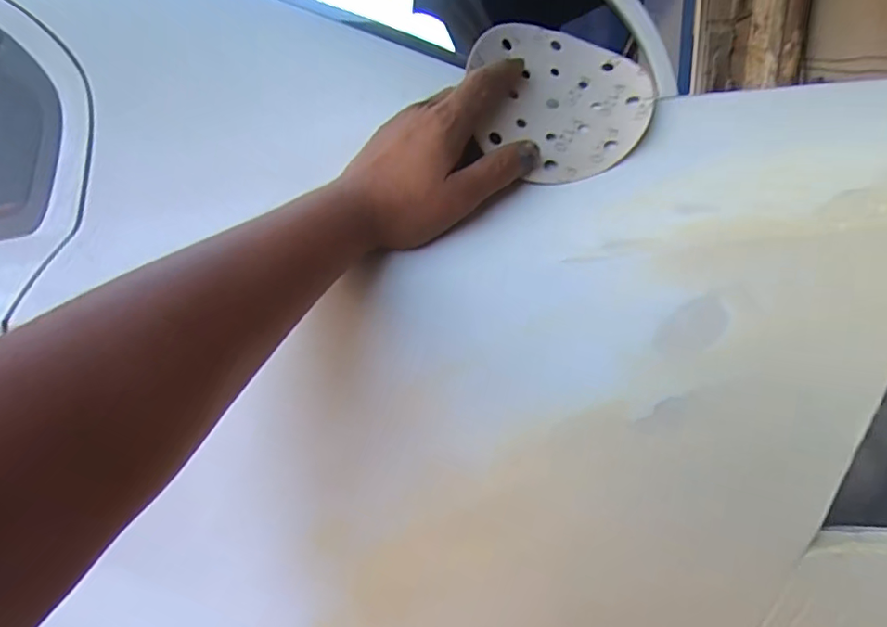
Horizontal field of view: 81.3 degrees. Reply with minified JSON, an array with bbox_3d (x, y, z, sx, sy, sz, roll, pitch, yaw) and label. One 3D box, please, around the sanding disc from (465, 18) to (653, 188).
[{"bbox_3d":[0.085,-0.162,0.384,0.133,0.138,0.023,22,-20,10],"label":"sanding disc"}]

